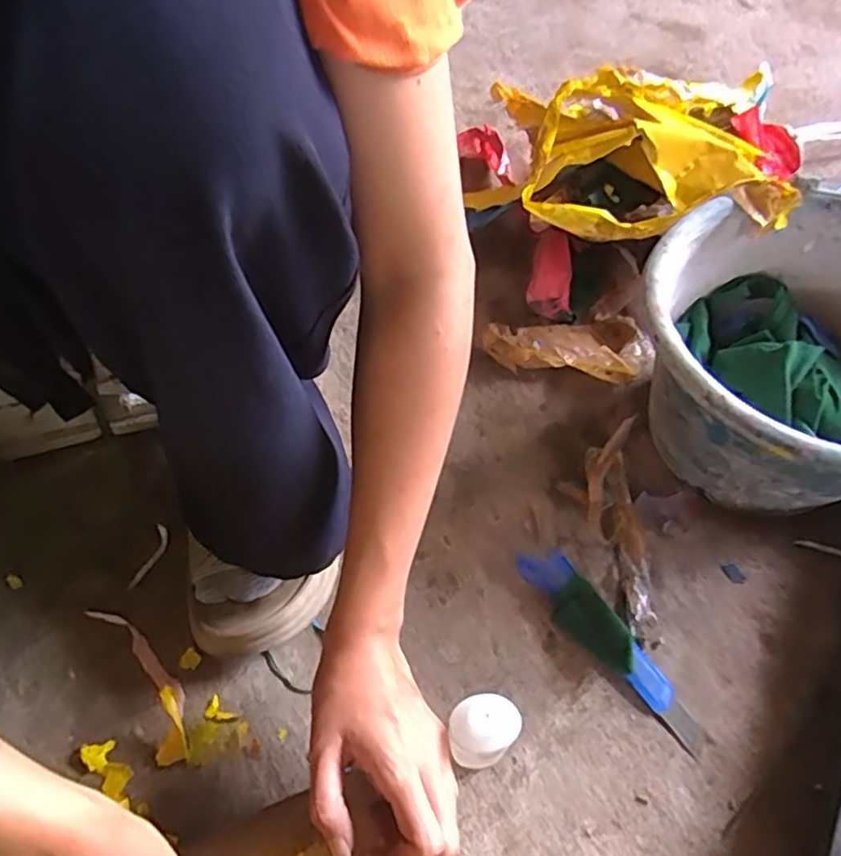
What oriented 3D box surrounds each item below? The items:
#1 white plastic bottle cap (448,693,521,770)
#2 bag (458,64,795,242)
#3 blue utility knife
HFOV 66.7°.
[{"bbox_3d":[0.036,0.166,0.353,0.039,0.028,0.033,-16,60,-10],"label":"white plastic bottle cap"},{"bbox_3d":[0.197,-0.251,0.581,0.255,0.096,0.197,23,61,13],"label":"bag"},{"bbox_3d":[0.131,0.149,0.443,0.034,0.026,0.163,-30,63,-17],"label":"blue utility knife"}]

